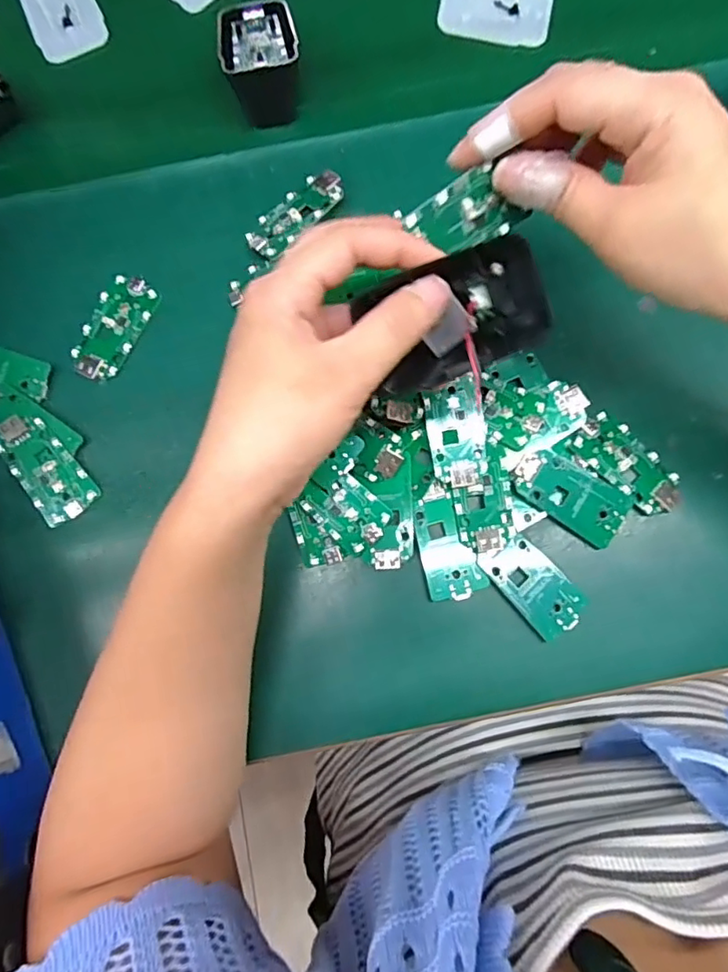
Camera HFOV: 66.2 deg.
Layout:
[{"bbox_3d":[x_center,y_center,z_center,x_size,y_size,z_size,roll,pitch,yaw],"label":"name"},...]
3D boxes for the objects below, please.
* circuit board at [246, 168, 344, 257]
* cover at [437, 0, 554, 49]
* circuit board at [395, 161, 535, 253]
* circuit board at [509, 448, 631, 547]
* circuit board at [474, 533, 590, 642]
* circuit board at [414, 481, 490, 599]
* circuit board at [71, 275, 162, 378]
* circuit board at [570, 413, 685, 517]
[{"bbox_3d":[-0.040,-0.159,0.325,0.064,0.004,0.030,-43,66,-5],"label":"circuit board"},{"bbox_3d":[0.084,-0.302,0.355,0.070,0.009,0.041,8,83,3],"label":"cover"},{"bbox_3d":[0.043,-0.113,0.235,0.052,0.029,0.004,-29,40,-2],"label":"circuit board"},{"bbox_3d":[0.111,0.004,0.301,0.061,0.010,0.031,35,85,6],"label":"circuit board"},{"bbox_3d":[0.091,0.053,0.296,0.031,0.005,0.054,-41,83,-3],"label":"circuit board"},{"bbox_3d":[0.042,0.031,0.300,0.029,0.004,0.059,-21,82,0],"label":"circuit board"},{"bbox_3d":[-0.145,-0.092,0.325,0.030,0.004,0.063,24,84,5],"label":"circuit board"},{"bbox_3d":[0.145,-0.011,0.307,0.063,0.009,0.031,42,86,7],"label":"circuit board"}]

